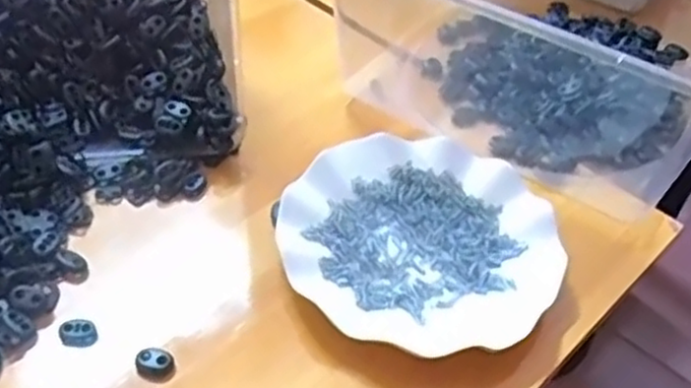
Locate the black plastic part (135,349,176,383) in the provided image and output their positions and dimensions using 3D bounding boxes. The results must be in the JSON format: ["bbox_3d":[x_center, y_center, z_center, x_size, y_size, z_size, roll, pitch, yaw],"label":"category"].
[{"bbox_3d":[-0.109,0.099,0.420,0.022,0.009,0.017,1,44,-5],"label":"black plastic part"}]

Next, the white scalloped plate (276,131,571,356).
[{"bbox_3d":[0.049,0.031,0.487,0.179,0.024,0.179,3,44,-3],"label":"white scalloped plate"}]

